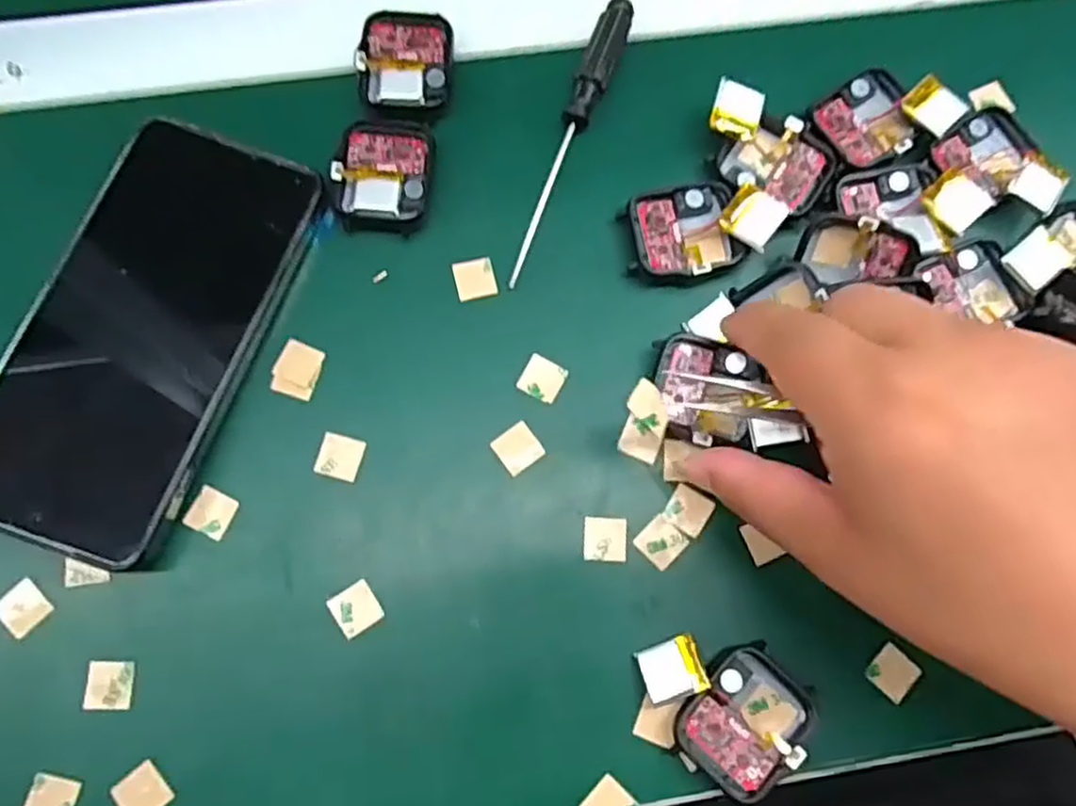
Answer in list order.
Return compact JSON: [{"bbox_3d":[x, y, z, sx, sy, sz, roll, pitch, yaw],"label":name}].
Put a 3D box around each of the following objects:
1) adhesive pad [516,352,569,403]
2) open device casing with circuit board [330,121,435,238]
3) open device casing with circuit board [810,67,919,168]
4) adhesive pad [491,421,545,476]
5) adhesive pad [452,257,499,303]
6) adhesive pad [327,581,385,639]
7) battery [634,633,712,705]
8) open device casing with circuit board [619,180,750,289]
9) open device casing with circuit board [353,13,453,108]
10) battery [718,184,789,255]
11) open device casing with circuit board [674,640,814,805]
[{"bbox_3d":[0.002,-0.010,0.282,0.016,0.004,0.016,29,77,5],"label":"adhesive pad"},{"bbox_3d":[-0.061,-0.090,0.292,0.036,0.010,0.045,5,76,-1],"label":"open device casing with circuit board"},{"bbox_3d":[0.135,-0.117,0.304,0.041,0.006,0.038,-23,78,-8],"label":"open device casing with circuit board"},{"bbox_3d":[-0.007,0.017,0.276,0.016,0.004,0.016,-37,80,-10],"label":"adhesive pad"},{"bbox_3d":[-0.025,-0.049,0.290,0.015,0.004,0.016,-14,77,-5],"label":"adhesive pad"},{"bbox_3d":[-0.064,0.072,0.259,0.016,0.004,0.015,-35,80,-10],"label":"adhesive pad"},{"bbox_3d":[0.046,0.091,0.253,0.021,0.004,0.019,-19,65,2],"label":"battery"},{"bbox_3d":[0.057,-0.066,0.294,0.044,0.013,0.038,-10,76,-5],"label":"open device casing with circuit board"},{"bbox_3d":[-0.054,-0.141,0.303,0.037,0.008,0.043,2,76,-2],"label":"open device casing with circuit board"},{"bbox_3d":[0.083,-0.071,0.284,0.021,0.005,0.020,37,99,12],"label":"battery"},{"bbox_3d":[0.071,0.108,0.252,0.038,0.010,0.044,44,78,8],"label":"open device casing with circuit board"}]

